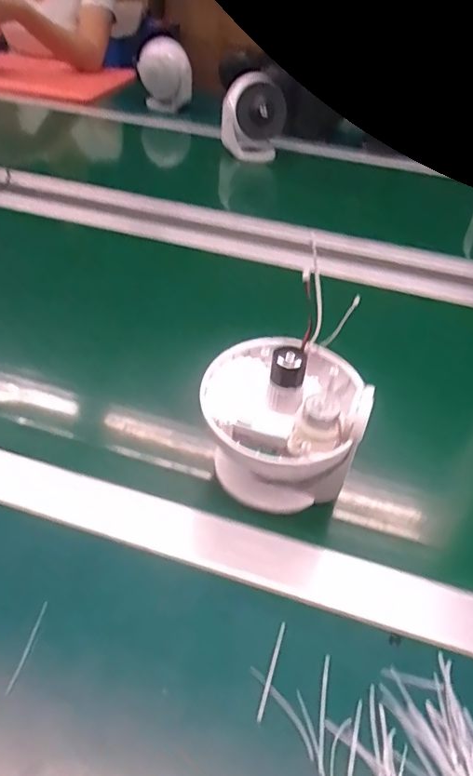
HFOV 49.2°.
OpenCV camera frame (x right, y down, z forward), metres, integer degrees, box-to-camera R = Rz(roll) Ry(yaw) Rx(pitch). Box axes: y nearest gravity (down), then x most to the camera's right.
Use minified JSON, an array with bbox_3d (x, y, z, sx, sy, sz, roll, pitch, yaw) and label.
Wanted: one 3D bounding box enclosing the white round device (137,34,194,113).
[{"bbox_3d":[-0.177,-0.774,1.280,0.130,0.140,0.106,-3,42,-9],"label":"white round device"}]

